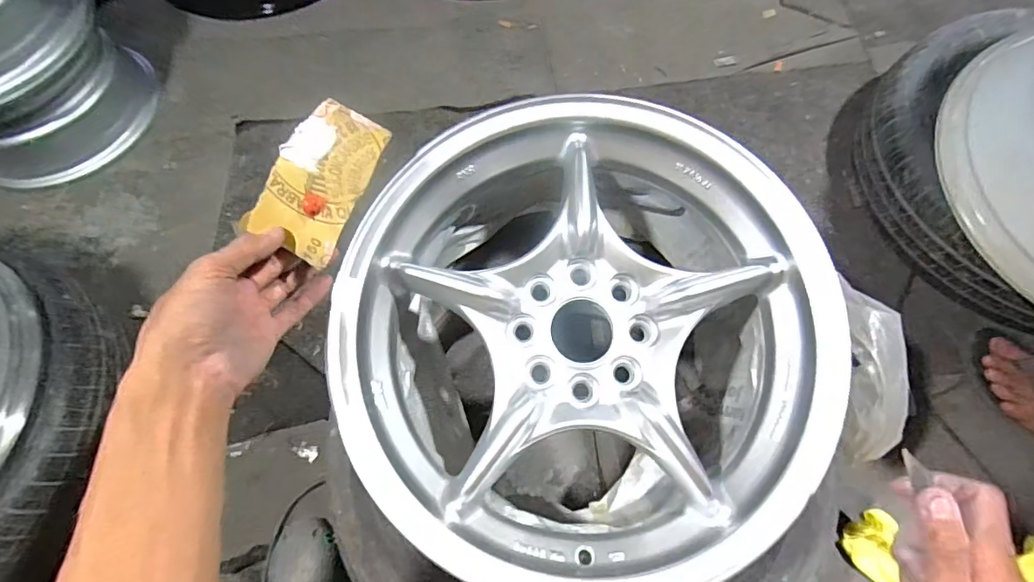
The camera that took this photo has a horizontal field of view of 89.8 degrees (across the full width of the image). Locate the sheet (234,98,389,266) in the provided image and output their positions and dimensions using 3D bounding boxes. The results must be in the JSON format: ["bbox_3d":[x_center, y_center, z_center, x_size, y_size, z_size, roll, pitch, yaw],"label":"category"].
[{"bbox_3d":[-0.144,-0.080,0.379,0.066,0.011,0.112,28,89,-2],"label":"sheet"}]

